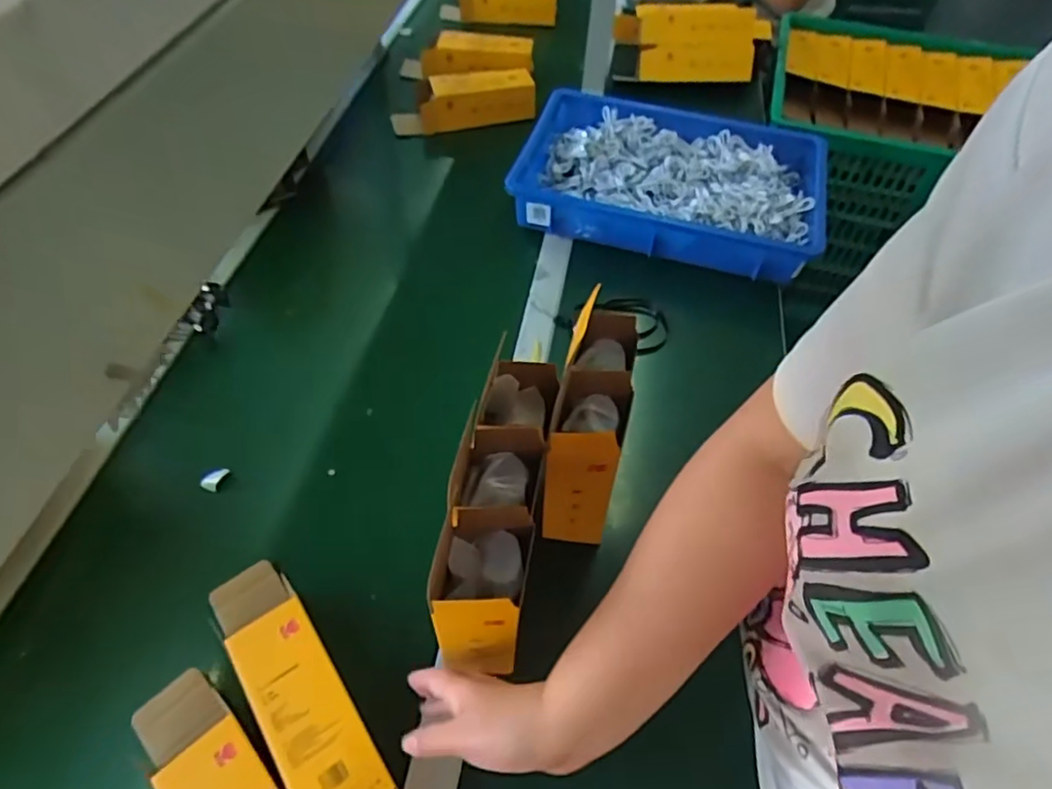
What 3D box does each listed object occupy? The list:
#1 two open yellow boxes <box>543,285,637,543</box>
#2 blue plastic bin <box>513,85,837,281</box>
[{"bbox_3d":[0.057,0.037,0.583,0.060,0.206,0.139,11,53,6],"label":"two open yellow boxes"},{"bbox_3d":[0.215,-0.317,0.931,0.425,0.084,0.289,15,54,9],"label":"blue plastic bin"}]

